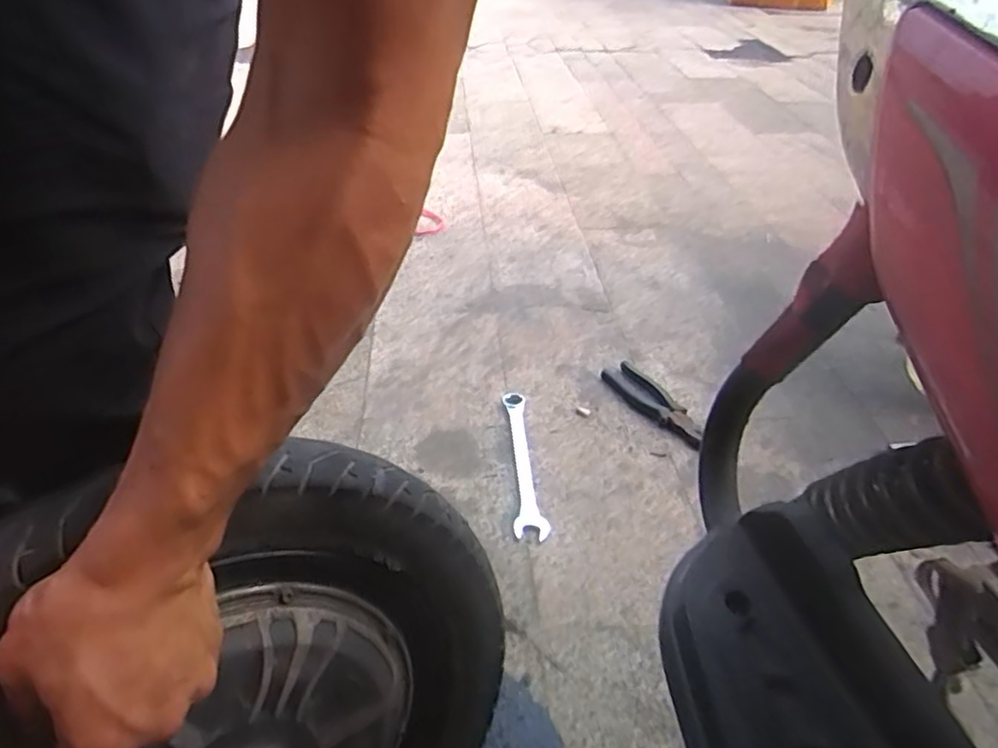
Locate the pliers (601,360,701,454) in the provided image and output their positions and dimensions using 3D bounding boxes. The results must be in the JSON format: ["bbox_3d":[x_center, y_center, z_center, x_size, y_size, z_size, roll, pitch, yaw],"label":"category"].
[{"bbox_3d":[0.223,0.041,0.940,0.058,0.016,0.187,-20,42,-25],"label":"pliers"}]

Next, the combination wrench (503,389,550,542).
[{"bbox_3d":[0.027,0.108,0.845,0.039,0.010,0.251,-3,38,-5],"label":"combination wrench"}]

